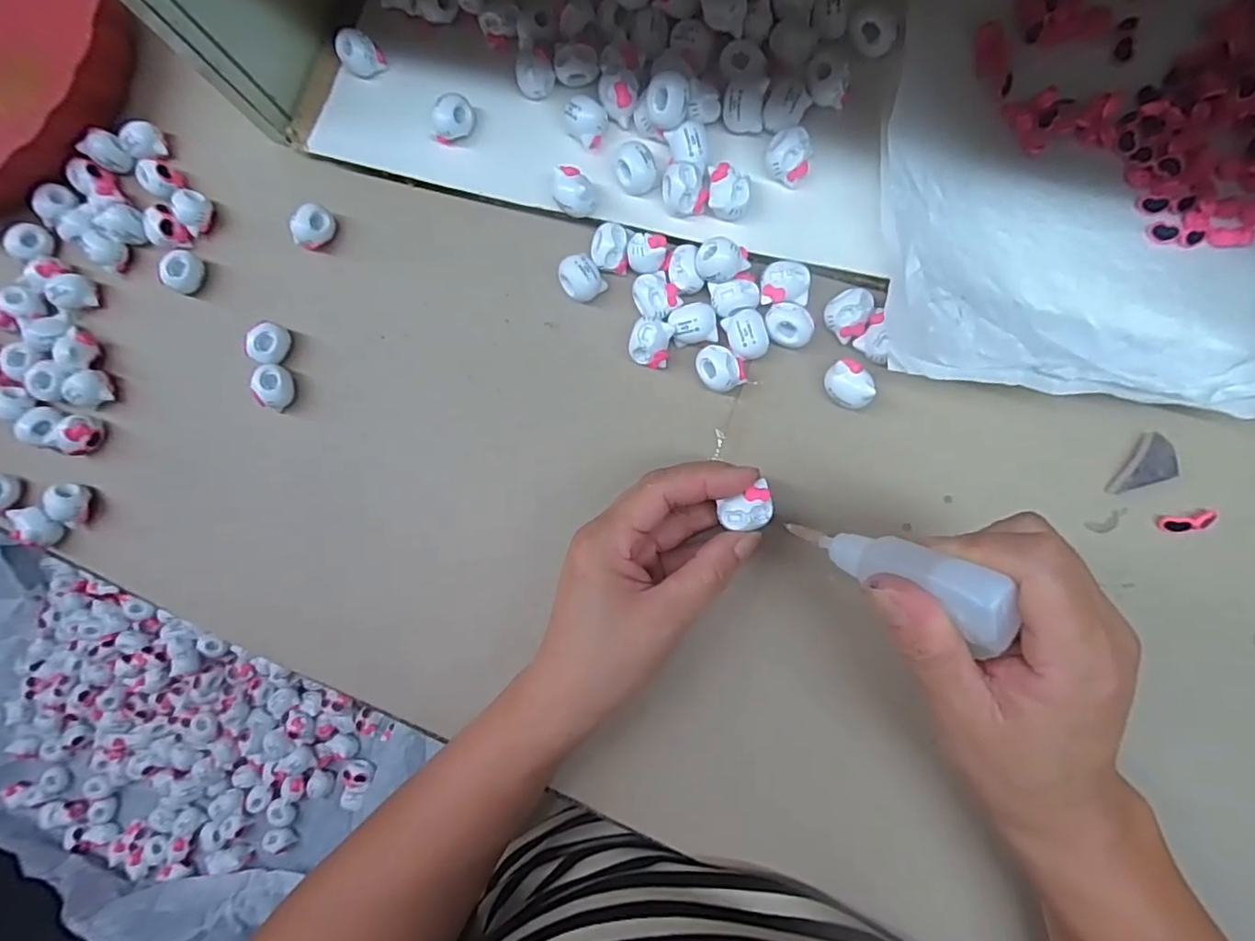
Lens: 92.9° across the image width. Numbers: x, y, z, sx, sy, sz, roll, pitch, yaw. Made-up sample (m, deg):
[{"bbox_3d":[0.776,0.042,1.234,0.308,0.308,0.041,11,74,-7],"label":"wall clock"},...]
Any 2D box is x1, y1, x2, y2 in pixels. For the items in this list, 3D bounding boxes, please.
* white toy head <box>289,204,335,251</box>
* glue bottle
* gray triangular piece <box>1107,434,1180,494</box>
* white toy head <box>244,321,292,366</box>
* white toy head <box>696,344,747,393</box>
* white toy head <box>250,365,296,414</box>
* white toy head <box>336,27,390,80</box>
[{"bbox_3d":[-0.194,-0.151,0.370,0.017,0.020,0.026,14,84,11],"label":"white toy head"},{"bbox_3d":[0.099,0.038,0.228,0.025,0.091,0.025,22,90,-33],"label":"glue bottle"},{"bbox_3d":[0.254,0.000,0.291,0.019,0.007,0.034,33,88,12],"label":"gray triangular piece"},{"bbox_3d":[-0.216,-0.077,0.362,0.019,0.020,0.025,16,84,11],"label":"white toy head"},{"bbox_3d":[0.049,-0.054,0.317,0.022,0.015,0.026,-40,78,1],"label":"white toy head"},{"bbox_3d":[-0.213,-0.050,0.359,0.015,0.017,0.027,1,82,9],"label":"white toy head"},{"bbox_3d":[-0.162,-0.251,0.360,0.021,0.020,0.020,-41,78,1],"label":"white toy head"}]

